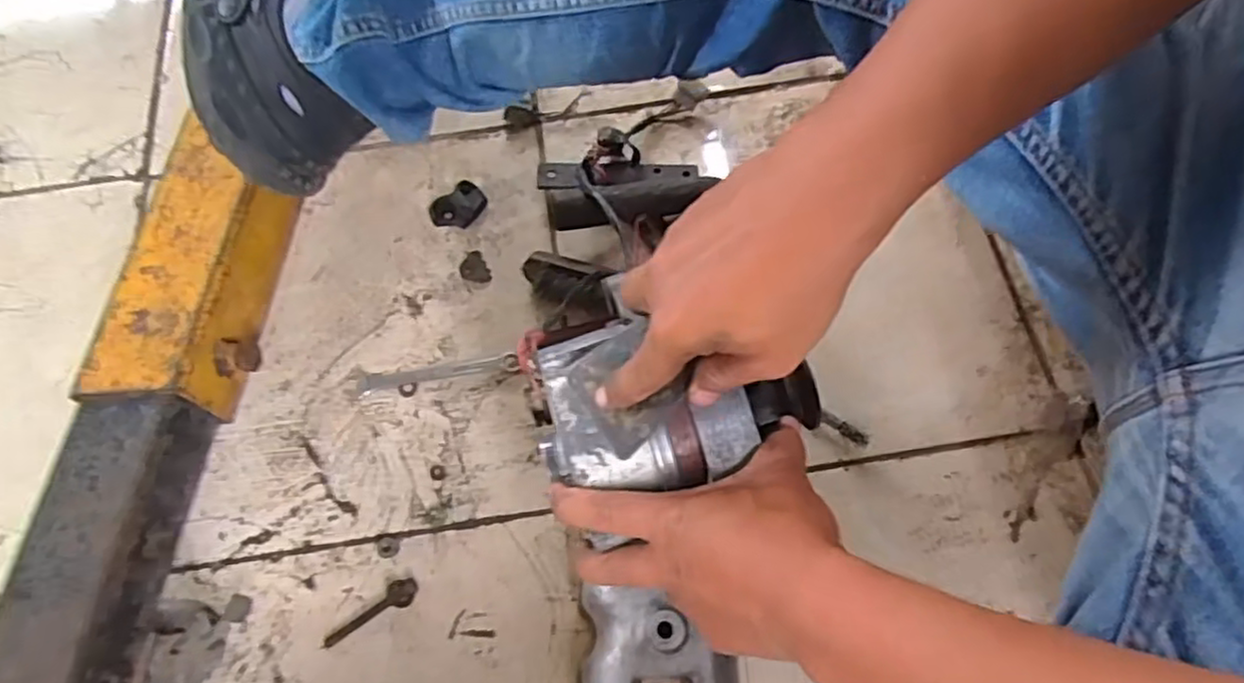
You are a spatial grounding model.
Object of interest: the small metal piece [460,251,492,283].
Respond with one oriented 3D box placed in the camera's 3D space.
[{"bbox_3d":[-0.141,-0.069,0.685,0.026,0.004,0.037,-25,69,-12],"label":"small metal piece"}]

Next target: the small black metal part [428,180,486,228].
[{"bbox_3d":[-0.161,-0.133,0.711,0.057,0.013,0.039,-37,72,-16],"label":"small black metal part"}]

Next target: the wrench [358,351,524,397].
[{"bbox_3d":[-0.162,0.028,0.640,0.139,0.009,0.018,-9,66,-5],"label":"wrench"}]

